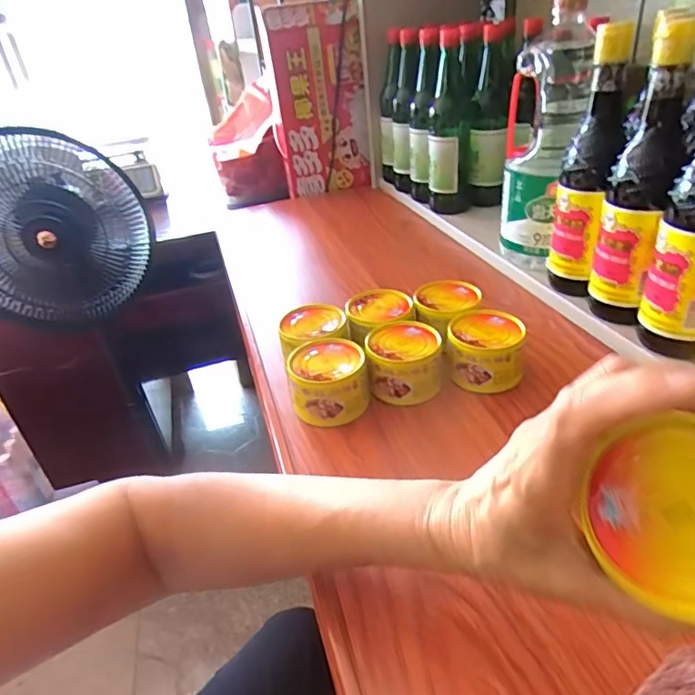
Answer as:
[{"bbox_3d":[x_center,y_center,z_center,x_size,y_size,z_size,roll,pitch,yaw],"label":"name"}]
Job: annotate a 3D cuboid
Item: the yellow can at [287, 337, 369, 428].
[{"bbox_3d":[-0.018,0.030,0.478,0.069,0.052,0.074,-5,32,3],"label":"yellow can"}]

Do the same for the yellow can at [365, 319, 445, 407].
[{"bbox_3d":[0.054,0.013,0.495,0.069,0.050,0.075,-5,32,3],"label":"yellow can"}]

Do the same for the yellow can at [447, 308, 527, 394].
[{"bbox_3d":[0.133,0.002,0.496,0.069,0.046,0.081,6,35,19],"label":"yellow can"}]

